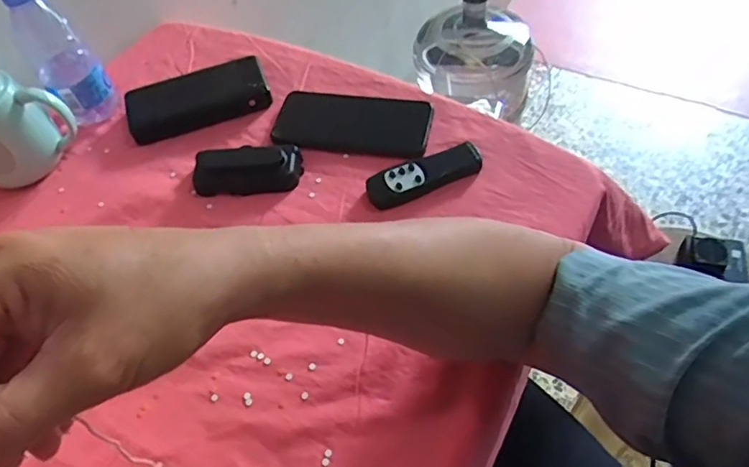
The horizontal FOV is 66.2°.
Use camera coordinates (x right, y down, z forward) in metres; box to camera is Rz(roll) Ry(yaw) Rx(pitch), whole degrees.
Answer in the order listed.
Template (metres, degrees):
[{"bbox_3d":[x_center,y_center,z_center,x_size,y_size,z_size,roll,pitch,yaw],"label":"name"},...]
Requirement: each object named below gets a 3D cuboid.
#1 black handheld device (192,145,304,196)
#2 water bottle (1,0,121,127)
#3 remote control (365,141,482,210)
[{"bbox_3d":[-0.129,-0.066,0.574,0.107,0.022,0.045,-1,56,6],"label":"black handheld device"},{"bbox_3d":[-0.329,-0.189,0.600,0.063,0.152,0.051,-34,59,-16],"label":"water bottle"},{"bbox_3d":[0.049,-0.058,0.555,0.114,0.016,0.040,-21,56,-7],"label":"remote control"}]

